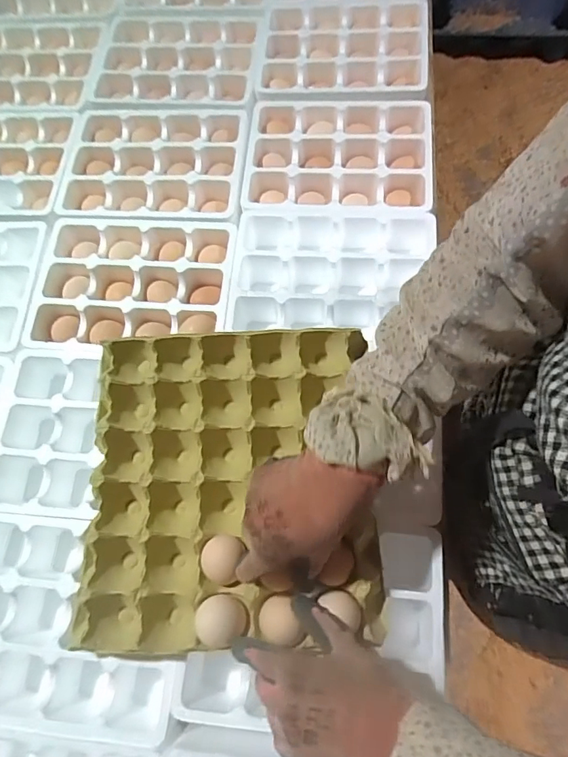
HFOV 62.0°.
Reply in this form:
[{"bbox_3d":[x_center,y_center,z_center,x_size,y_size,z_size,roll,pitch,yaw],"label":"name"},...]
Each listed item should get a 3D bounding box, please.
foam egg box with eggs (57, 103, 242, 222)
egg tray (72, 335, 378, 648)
[{"bbox_3d":[-0.182,-0.295,0.656,0.245,0.051,0.200,-2,70,4],"label":"foam egg box with eggs"},{"bbox_3d":[-0.054,0.097,0.464,0.272,0.052,0.290,-4,71,1],"label":"egg tray"}]

